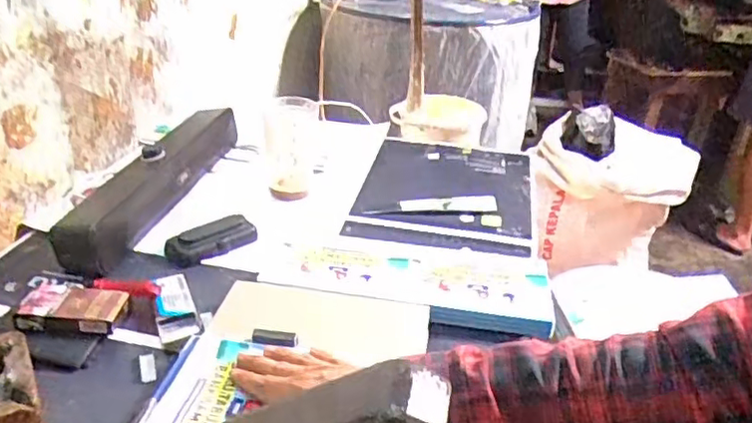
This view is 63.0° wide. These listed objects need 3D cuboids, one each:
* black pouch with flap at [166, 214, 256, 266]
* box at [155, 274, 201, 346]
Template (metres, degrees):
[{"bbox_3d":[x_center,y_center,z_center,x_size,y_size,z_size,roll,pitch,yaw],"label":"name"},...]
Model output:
[{"bbox_3d":[-0.191,0.031,0.718,0.101,0.027,0.036,-18,36,-33],"label":"black pouch with flap"},{"bbox_3d":[-0.203,0.096,0.619,0.037,0.017,0.092,-10,33,-23],"label":"box"}]

